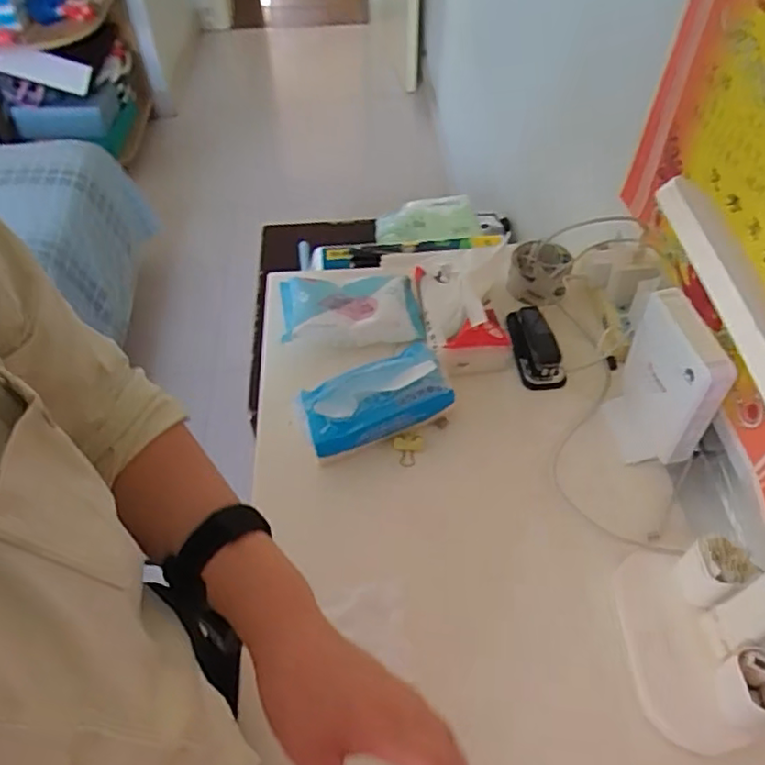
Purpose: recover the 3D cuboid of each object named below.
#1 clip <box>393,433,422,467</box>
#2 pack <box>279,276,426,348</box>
[{"bbox_3d":[0.028,0.074,0.704,0.033,0.016,0.030,1,51,1],"label":"clip"},{"bbox_3d":[-0.040,-0.097,0.816,0.175,0.039,0.109,-5,51,-3],"label":"pack"}]

